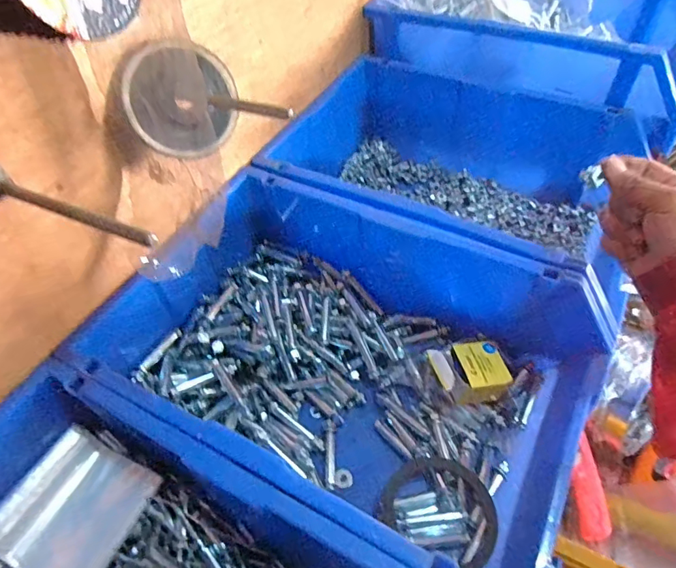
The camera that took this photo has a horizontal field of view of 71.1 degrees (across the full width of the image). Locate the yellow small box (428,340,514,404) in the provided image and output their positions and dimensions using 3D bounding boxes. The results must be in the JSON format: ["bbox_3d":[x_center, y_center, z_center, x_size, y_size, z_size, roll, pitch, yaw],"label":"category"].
[{"bbox_3d":[0.141,0.099,0.517,0.077,0.050,0.055,-8,51,-1],"label":"yellow small box"}]

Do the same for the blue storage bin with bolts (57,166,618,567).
[{"bbox_3d":[0.010,0.086,0.487,0.434,0.164,0.298,21,56,20],"label":"blue storage bin with bolts"}]

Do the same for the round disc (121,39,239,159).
[{"bbox_3d":[-0.133,-0.157,0.407,0.091,0.090,0.011,-9,24,-35],"label":"round disc"}]

